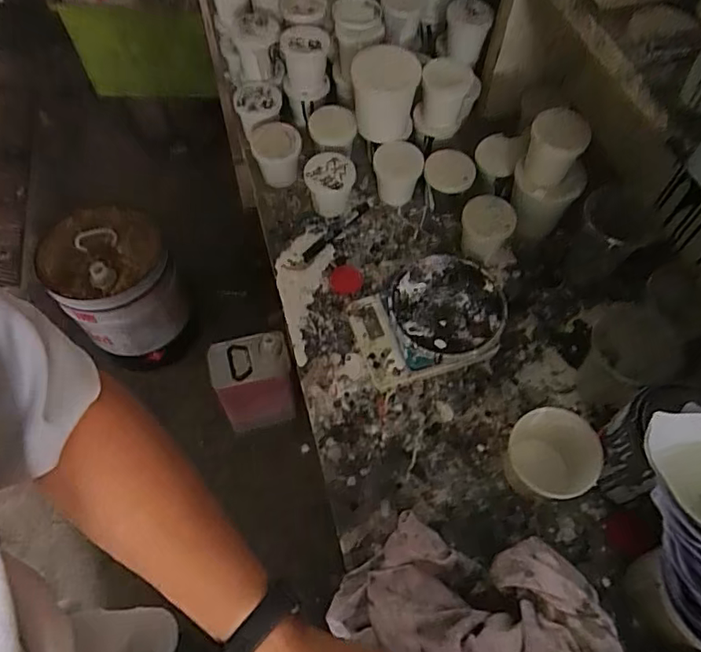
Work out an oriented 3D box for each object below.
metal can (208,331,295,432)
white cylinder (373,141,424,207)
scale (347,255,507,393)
[{"bbox_3d":[-0.223,0.132,1.258,0.171,0.302,0.119,-10,61,-7],"label":"metal can"},{"bbox_3d":[0.070,-0.228,0.809,0.071,0.071,0.061,14,61,6],"label":"white cylinder"},{"bbox_3d":[0.105,-0.011,0.716,0.201,0.043,0.152,-16,62,-10],"label":"scale"}]

